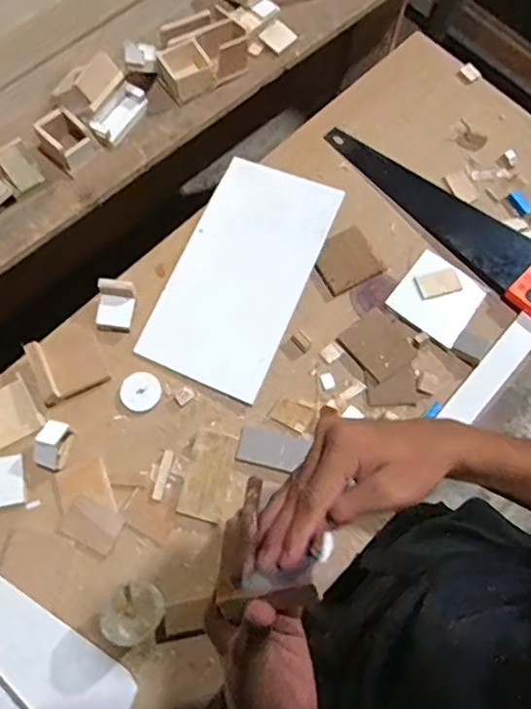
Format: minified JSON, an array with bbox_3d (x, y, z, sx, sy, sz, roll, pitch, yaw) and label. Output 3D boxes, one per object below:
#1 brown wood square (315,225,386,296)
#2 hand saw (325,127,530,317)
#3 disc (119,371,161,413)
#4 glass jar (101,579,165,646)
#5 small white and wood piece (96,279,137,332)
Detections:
[{"bbox_3d":[0.122,-0.144,0.857,0.086,0.009,0.088,-25,75,-7],"label":"brown wood square"},{"bbox_3d":[0.306,-0.215,0.871,0.111,0.036,0.520,-42,77,-12],"label":"hand saw"},{"bbox_3d":[-0.177,0.052,0.797,0.055,0.005,0.056,0,73,0],"label":"disc"},{"bbox_3d":[-0.157,0.307,0.679,0.061,0.054,0.072,37,76,10],"label":"glass jar"},{"bbox_3d":[-0.216,-0.072,0.806,0.050,0.042,0.067,10,73,3],"label":"small white and wood piece"}]

